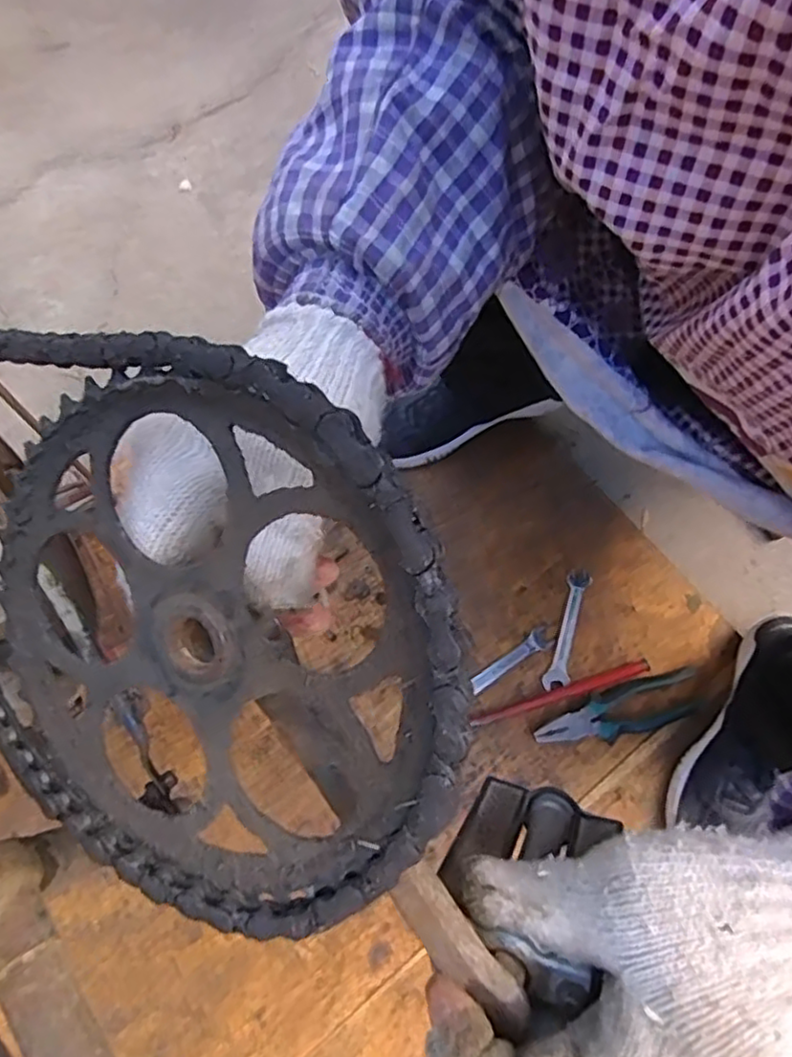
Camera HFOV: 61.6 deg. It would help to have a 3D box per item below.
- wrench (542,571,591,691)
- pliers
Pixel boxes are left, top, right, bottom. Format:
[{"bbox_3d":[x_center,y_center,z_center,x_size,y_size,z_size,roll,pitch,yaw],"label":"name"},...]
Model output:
[{"bbox_3d":[0.201,0.118,0.777,0.028,0.004,0.145,17,73,6],"label":"wrench"},{"bbox_3d":[0.248,0.206,0.743,0.189,0.012,0.051,-15,73,-4],"label":"pliers"}]

